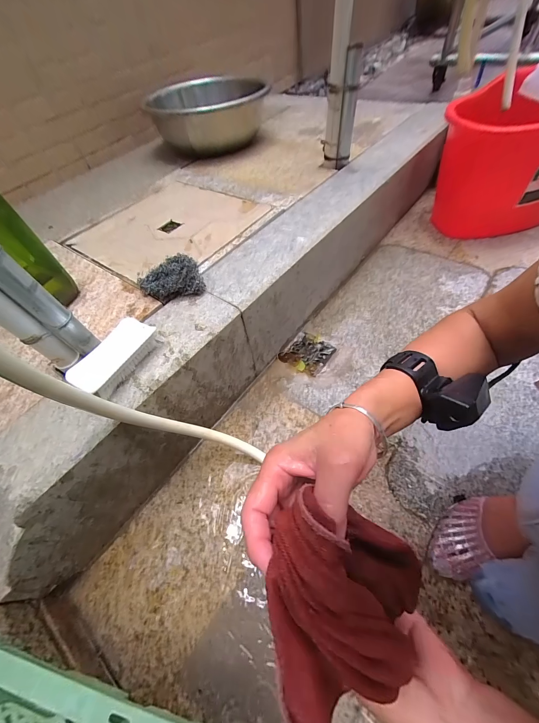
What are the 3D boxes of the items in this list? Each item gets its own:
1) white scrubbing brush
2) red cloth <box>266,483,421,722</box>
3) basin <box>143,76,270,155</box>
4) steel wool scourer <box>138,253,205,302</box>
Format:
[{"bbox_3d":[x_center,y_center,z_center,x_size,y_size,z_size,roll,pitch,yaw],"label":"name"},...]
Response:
[{"bbox_3d":[-0.211,-0.006,0.389,0.053,0.035,0.119,23,60,20],"label":"white scrubbing brush"},{"bbox_3d":[0.051,0.140,0.172,0.099,0.076,0.104,-9,55,-1],"label":"red cloth"},{"bbox_3d":[-0.188,-0.758,0.856,0.309,0.122,0.370,-13,55,-4],"label":"basin"},{"bbox_3d":[-0.166,-0.139,0.471,0.100,0.044,0.061,-16,55,-6],"label":"steel wool scourer"}]

